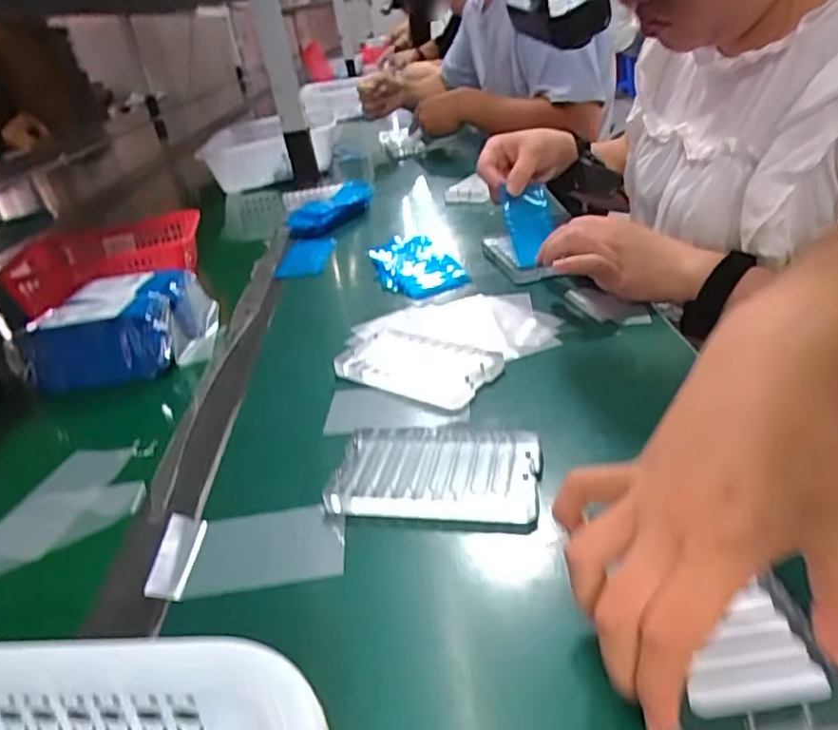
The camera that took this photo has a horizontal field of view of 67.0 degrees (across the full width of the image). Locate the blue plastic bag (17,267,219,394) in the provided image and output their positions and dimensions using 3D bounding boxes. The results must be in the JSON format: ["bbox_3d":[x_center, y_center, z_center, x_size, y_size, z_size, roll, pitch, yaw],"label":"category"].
[{"bbox_3d":[-0.282,-0.038,0.601,0.155,0.061,0.116,-6,27,-3],"label":"blue plastic bag"}]

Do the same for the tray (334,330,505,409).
[{"bbox_3d":[-0.003,-0.002,0.503,0.128,0.018,0.068,13,36,33],"label":"tray"}]

